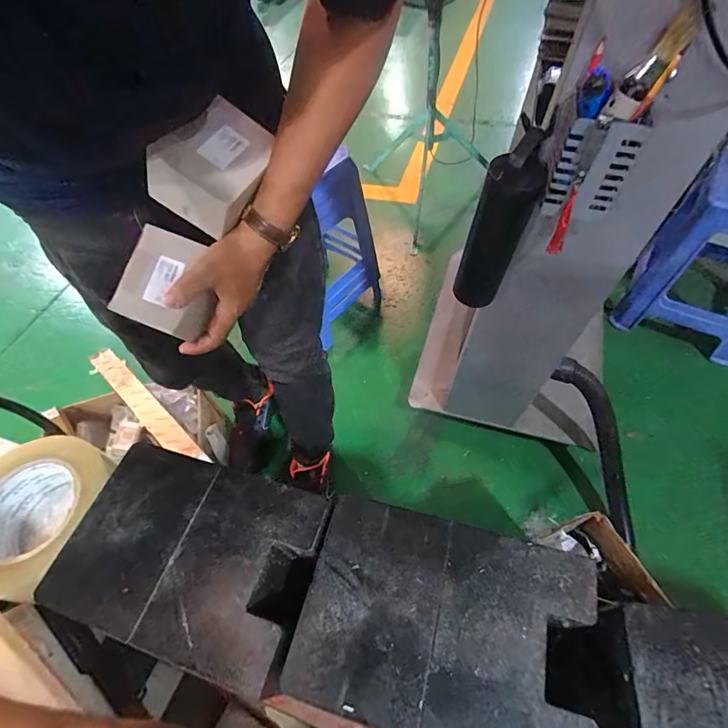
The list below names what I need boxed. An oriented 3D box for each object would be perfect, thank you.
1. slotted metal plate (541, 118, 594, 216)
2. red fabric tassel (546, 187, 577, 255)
[{"bbox_3d":[0.218,-0.211,0.457,0.021,0.104,0.016,21,59,18],"label":"slotted metal plate"},{"bbox_3d":[0.233,-0.164,0.489,0.016,0.081,0.012,19,58,17],"label":"red fabric tassel"}]

